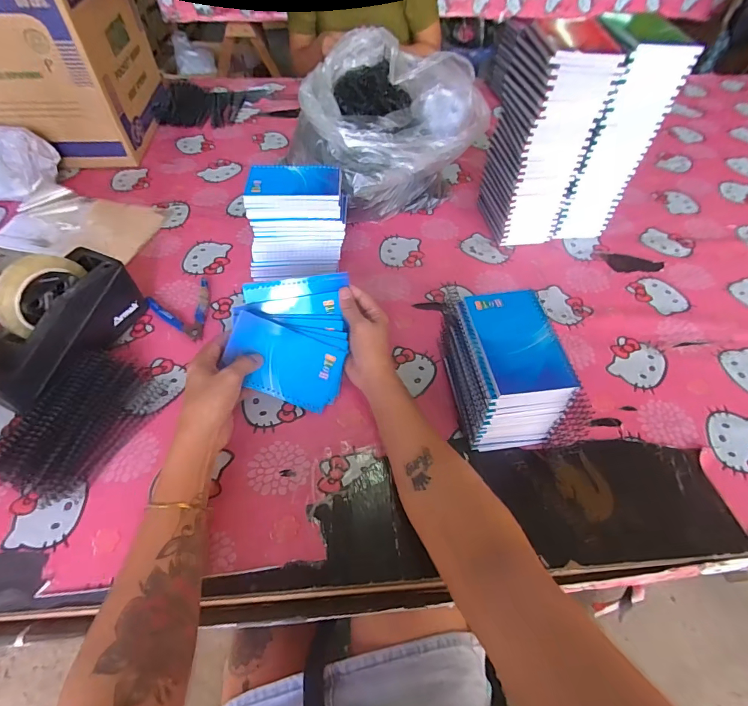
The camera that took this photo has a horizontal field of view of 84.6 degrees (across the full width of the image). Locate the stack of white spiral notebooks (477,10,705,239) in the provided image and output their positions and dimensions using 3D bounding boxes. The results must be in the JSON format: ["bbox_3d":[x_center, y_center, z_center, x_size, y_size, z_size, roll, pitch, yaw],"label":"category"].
[{"bbox_3d":[0.284,-0.310,0.625,0.191,0.284,0.140,-11,54,-10],"label":"stack of white spiral notebooks"}]

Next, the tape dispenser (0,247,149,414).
[{"bbox_3d":[-0.387,-0.041,0.494,0.074,0.112,0.199,18,55,12],"label":"tape dispenser"}]

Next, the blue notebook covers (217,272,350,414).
[{"bbox_3d":[-0.102,-0.022,0.504,0.137,0.014,0.164,8,78,-8],"label":"blue notebook covers"}]

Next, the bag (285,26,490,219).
[{"bbox_3d":[0.017,-0.378,0.696,0.294,0.208,0.218,-26,58,-19],"label":"bag"}]

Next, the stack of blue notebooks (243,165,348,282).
[{"bbox_3d":[-0.114,-0.196,0.618,0.144,0.127,0.109,-2,53,-2],"label":"stack of blue notebooks"}]

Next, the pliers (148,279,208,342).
[{"bbox_3d":[-0.265,-0.056,0.587,0.084,0.013,0.106,-26,58,-19],"label":"pliers"}]

